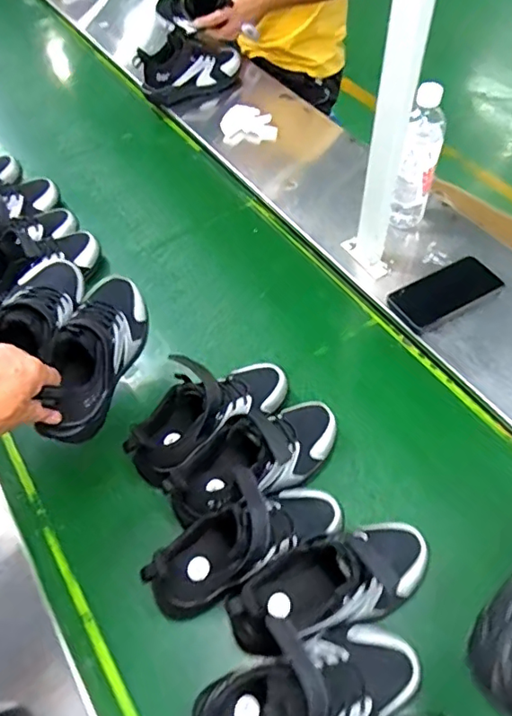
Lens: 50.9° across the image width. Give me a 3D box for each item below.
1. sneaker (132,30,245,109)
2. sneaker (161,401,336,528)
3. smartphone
[{"bbox_3d":[-0.138,-0.600,1.117,0.211,0.100,0.079,-21,56,-12],"label":"sneaker"},{"bbox_3d":[0.002,0.119,0.637,0.223,0.114,0.080,-27,57,-15],"label":"sneaker"},{"bbox_3d":[0.282,-0.095,0.794,0.163,0.016,0.076,-26,57,-14],"label":"smartphone"}]

